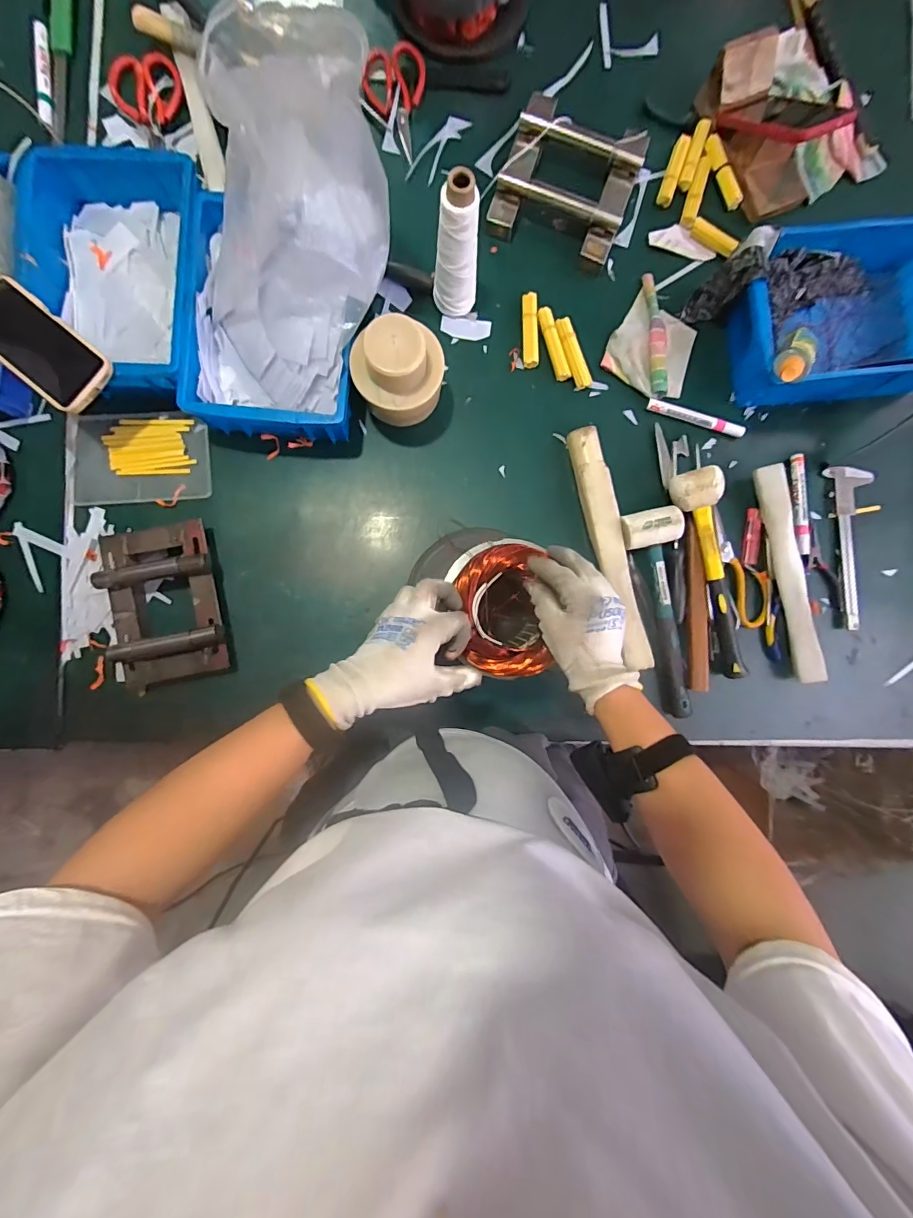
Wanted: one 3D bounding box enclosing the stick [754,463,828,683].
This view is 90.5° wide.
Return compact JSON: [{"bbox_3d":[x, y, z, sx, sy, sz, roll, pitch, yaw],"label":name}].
[{"bbox_3d":[0.452,-0.047,0.615,0.026,0.037,0.292,-12,89,-3],"label":"stick"}]

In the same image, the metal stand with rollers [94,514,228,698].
[{"bbox_3d":[-0.382,-0.004,0.588,0.147,0.047,0.201,-12,89,-2],"label":"metal stand with rollers"}]

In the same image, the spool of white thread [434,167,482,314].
[{"bbox_3d":[0.000,-0.436,0.556,0.054,0.167,0.047,2,88,-2],"label":"spool of white thread"}]

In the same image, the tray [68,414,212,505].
[{"bbox_3d":[-0.426,-0.205,0.609,0.176,0.016,0.119,-4,88,-2],"label":"tray"}]

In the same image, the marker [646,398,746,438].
[{"bbox_3d":[0.337,-0.270,0.636,0.139,0.013,0.018,16,88,-2],"label":"marker"}]

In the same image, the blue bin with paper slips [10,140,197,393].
[{"bbox_3d":[-0.423,-0.421,0.572,0.208,0.079,0.285,2,88,-2],"label":"blue bin with paper slips"}]

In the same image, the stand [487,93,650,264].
[{"bbox_3d":[0.156,-0.600,0.628,0.183,0.047,0.194,20,87,-1],"label":"stand"}]

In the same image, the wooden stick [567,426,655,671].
[{"bbox_3d":[0.213,-0.084,0.618,0.045,0.026,0.331,-15,89,-3],"label":"wooden stick"}]

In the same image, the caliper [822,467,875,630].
[{"bbox_3d":[0.568,-0.089,0.637,0.061,0.011,0.228,-6,88,-2],"label":"caliper"}]

